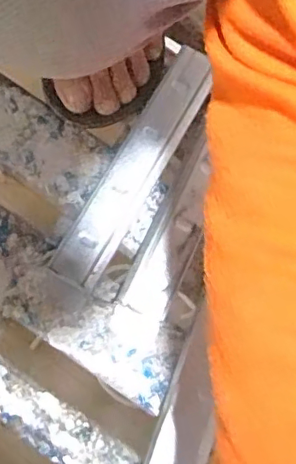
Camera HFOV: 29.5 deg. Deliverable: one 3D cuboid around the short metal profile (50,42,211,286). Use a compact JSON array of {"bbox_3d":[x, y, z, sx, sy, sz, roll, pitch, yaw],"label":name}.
[{"bbox_3d":[-0.007,-0.054,0.454,0.037,0.024,0.216,29,76,3],"label":"short metal profile"}]

